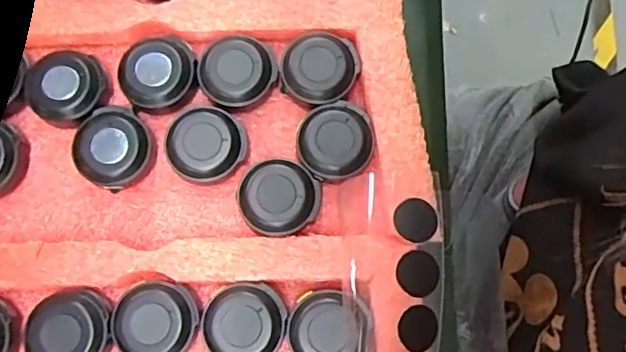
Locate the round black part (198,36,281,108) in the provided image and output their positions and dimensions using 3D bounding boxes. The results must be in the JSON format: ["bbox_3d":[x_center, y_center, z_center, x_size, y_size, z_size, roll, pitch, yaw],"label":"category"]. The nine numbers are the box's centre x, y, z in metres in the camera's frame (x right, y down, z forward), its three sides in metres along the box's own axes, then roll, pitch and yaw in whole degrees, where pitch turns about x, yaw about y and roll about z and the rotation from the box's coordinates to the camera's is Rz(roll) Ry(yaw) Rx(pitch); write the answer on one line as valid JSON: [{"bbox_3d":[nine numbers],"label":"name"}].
[{"bbox_3d":[-0.029,-0.040,0.226,0.030,0.014,0.026,-29,78,-8],"label":"round black part"}]

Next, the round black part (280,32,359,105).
[{"bbox_3d":[0.003,-0.042,0.224,0.028,0.009,0.027,0,76,-1],"label":"round black part"}]

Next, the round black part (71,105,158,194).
[{"bbox_3d":[-0.075,-0.011,0.220,0.028,0.014,0.030,0,76,-1],"label":"round black part"}]

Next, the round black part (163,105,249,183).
[{"bbox_3d":[-0.041,-0.012,0.220,0.030,0.013,0.027,-30,78,-8],"label":"round black part"}]

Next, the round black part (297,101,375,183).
[{"bbox_3d":[0.009,-0.013,0.220,0.028,0.013,0.030,0,76,-1],"label":"round black part"}]

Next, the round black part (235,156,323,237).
[{"bbox_3d":[-0.013,0.008,0.215,0.030,0.013,0.028,0,76,-1],"label":"round black part"}]

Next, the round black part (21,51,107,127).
[{"bbox_3d":[-0.096,-0.034,0.225,0.030,0.012,0.028,0,76,-1],"label":"round black part"}]

